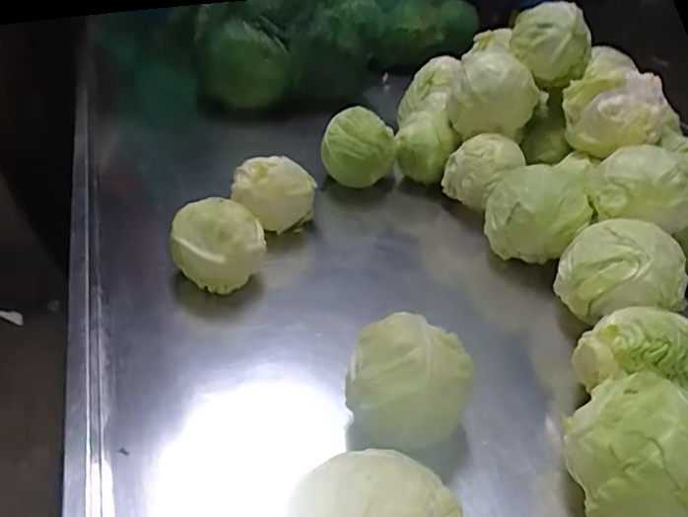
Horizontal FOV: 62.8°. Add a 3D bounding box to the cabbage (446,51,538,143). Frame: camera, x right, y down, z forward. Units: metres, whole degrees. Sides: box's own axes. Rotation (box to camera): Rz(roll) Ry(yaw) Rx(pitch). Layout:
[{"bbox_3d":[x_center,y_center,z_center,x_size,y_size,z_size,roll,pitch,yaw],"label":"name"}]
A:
[{"bbox_3d":[0.218,-0.251,0.848,0.118,0.108,0.109,-7,38,-12],"label":"cabbage"}]

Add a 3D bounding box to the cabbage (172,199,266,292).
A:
[{"bbox_3d":[-0.148,-0.012,0.672,0.103,0.117,0.083,-5,38,-12],"label":"cabbage"}]

